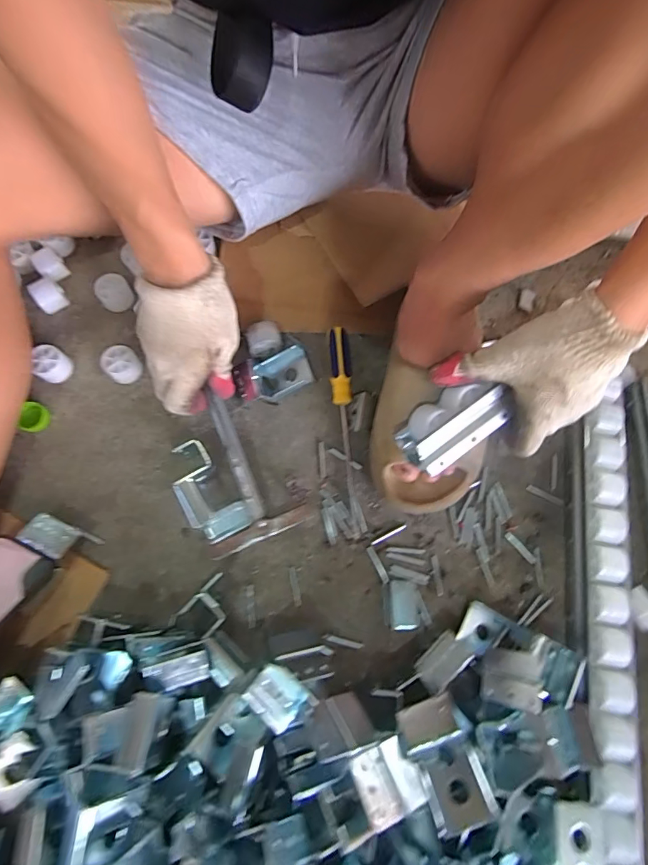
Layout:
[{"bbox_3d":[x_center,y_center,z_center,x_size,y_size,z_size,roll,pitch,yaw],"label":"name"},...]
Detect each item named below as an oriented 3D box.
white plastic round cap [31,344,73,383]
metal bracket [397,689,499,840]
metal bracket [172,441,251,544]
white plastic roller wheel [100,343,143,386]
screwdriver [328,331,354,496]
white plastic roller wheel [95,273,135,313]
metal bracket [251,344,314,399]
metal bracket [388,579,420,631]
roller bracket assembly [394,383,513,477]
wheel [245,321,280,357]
[{"bbox_3d":[-0.294,-0.074,0.475,0.029,0.033,0.034,37,78,8],"label":"white plastic round cap"},{"bbox_3d":[0.095,0.258,0.352,0.052,0.049,0.086,-25,77,-7],"label":"metal bracket"},{"bbox_3d":[-0.116,0.058,0.439,0.049,0.045,0.096,-29,78,-8],"label":"metal bracket"},{"bbox_3d":[-0.219,-0.073,0.480,0.034,0.026,0.035,0,76,-1],"label":"white plastic roller wheel"},{"bbox_3d":[0.019,-0.025,0.470,0.024,0.022,0.178,-2,76,-1],"label":"screwdriver"},{"bbox_3d":[-0.237,-0.158,0.500,0.038,0.028,0.030,-35,79,-9],"label":"white plastic roller wheel"},{"bbox_3d":[-0.046,-0.064,0.481,0.062,0.027,0.041,-28,78,-8],"label":"metal bracket"},{"bbox_3d":[0.078,0.168,0.432,0.029,0.009,0.045,-1,76,-1],"label":"metal bracket"},{"bbox_3d":[0.113,-0.007,0.393,0.090,0.046,0.053,-33,79,-9],"label":"roller bracket assembly"},{"bbox_3d":[-0.067,-0.104,0.485,0.036,0.023,0.027,-17,77,-5],"label":"wheel"}]

